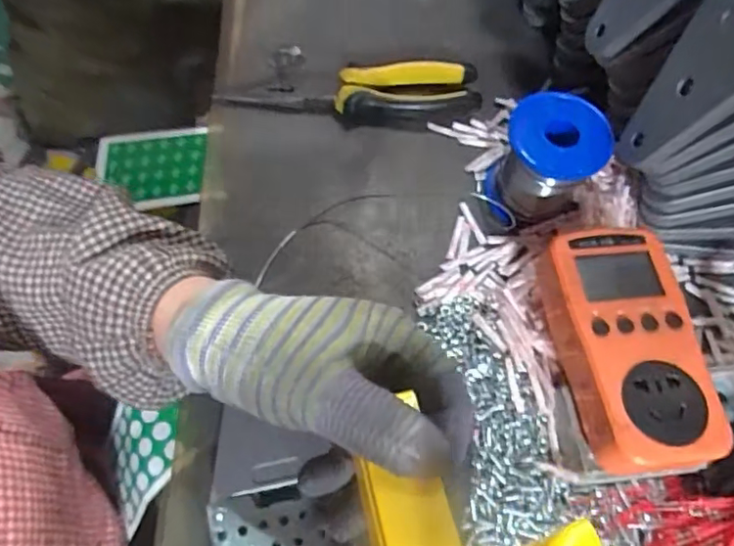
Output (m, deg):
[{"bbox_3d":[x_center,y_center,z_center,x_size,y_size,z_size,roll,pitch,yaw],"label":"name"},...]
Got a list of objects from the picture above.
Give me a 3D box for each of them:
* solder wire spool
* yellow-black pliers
[{"bbox_3d":[0.113,-0.070,0.358,0.063,0.059,0.069,2,63,-4],"label":"solder wire spool"},{"bbox_3d":[-0.011,-0.131,0.410,0.181,0.022,0.039,-1,64,-5],"label":"yellow-black pliers"}]

